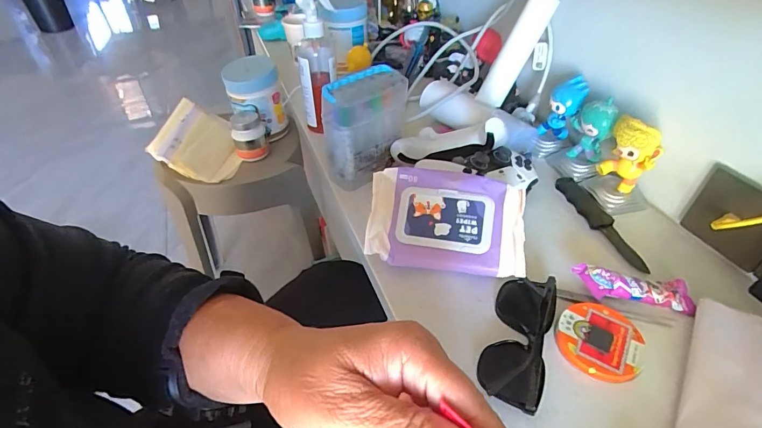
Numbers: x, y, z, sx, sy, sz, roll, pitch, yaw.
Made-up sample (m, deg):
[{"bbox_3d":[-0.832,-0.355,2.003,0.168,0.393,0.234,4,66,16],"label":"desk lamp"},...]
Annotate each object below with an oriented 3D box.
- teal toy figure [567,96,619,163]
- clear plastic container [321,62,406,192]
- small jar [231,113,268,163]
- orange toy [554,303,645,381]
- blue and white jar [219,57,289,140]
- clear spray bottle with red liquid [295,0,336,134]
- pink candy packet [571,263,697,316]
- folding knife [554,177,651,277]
[{"bbox_3d":[0.279,-0.106,0.541,0.048,0.095,0.035,23,47,23],"label":"teal toy figure"},{"bbox_3d":[-0.021,-0.112,0.535,0.110,0.129,0.060,-31,51,-29],"label":"clear plastic container"},{"bbox_3d":[-0.234,-0.138,0.719,0.056,0.072,0.052,-10,44,-11],"label":"small jar"},{"bbox_3d":[0.204,0.117,0.372,0.077,0.008,0.073,0,43,0],"label":"orange toy"},{"bbox_3d":[-0.231,-0.213,0.745,0.095,0.125,0.082,-15,45,-16],"label":"blue and white jar"},{"bbox_3d":[-0.096,-0.232,0.610,0.061,0.202,0.062,-9,43,-9],"label":"clear spray bottle with red liquid"},{"bbox_3d":[0.257,0.073,0.406,0.111,0.019,0.033,6,43,6],"label":"pink candy packet"},{"bbox_3d":[0.268,0.008,0.494,0.033,0.016,0.153,-8,43,-8],"label":"folding knife"}]

